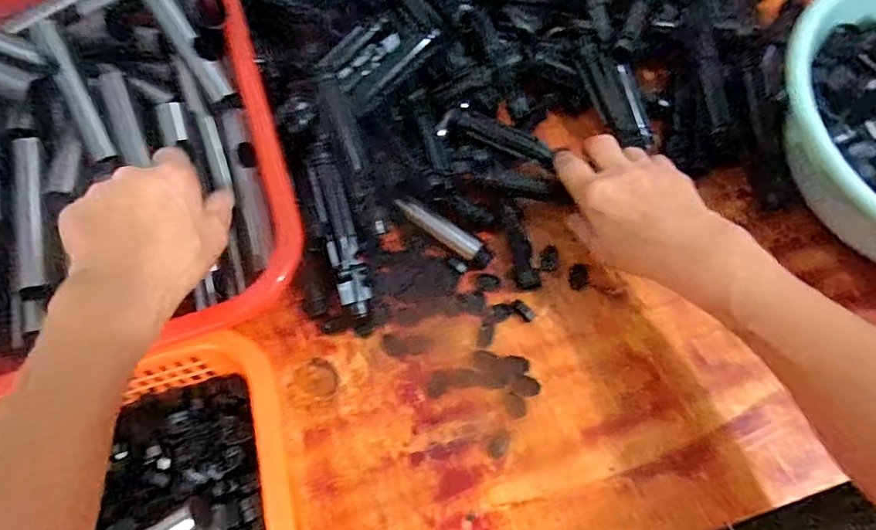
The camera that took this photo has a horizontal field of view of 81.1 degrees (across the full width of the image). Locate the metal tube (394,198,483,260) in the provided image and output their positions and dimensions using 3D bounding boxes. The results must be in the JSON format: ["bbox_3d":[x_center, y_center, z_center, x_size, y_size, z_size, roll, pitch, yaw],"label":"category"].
[{"bbox_3d":[0.001,-0.032,0.441,0.079,0.022,0.019,31,73,14],"label":"metal tube"}]

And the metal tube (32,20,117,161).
[{"bbox_3d":[-0.304,-0.148,0.425,0.018,0.012,0.140,-27,83,-8],"label":"metal tube"}]

